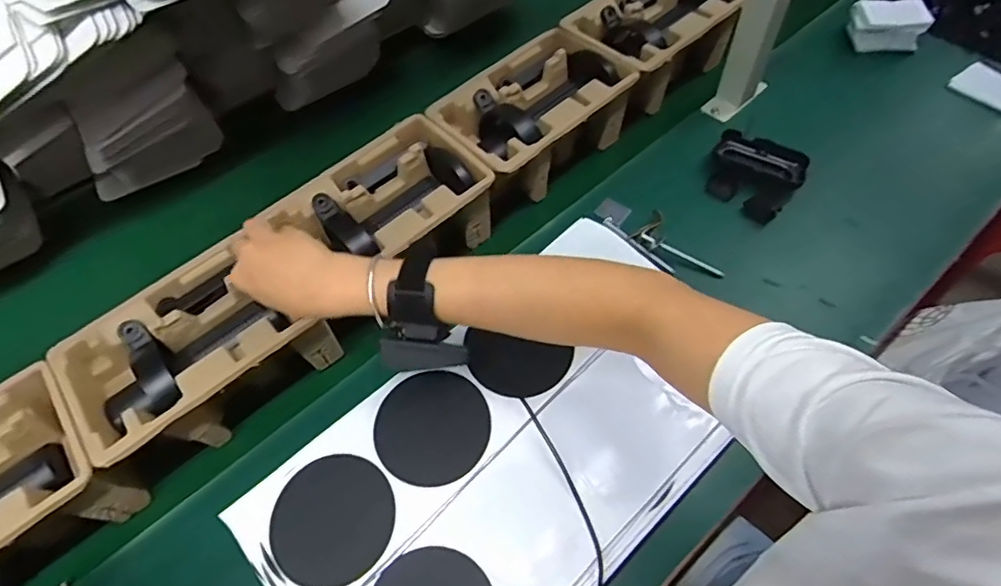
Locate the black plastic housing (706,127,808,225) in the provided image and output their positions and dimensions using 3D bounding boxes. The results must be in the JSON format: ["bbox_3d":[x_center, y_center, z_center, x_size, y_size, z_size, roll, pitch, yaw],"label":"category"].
[{"bbox_3d":[0.306,-0.143,0.667,0.105,0.035,0.102,25,62,19],"label":"black plastic housing"}]

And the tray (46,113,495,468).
[{"bbox_3d":[-0.209,-0.008,0.584,0.434,0.102,0.148,-40,63,-18],"label":"tray"}]

